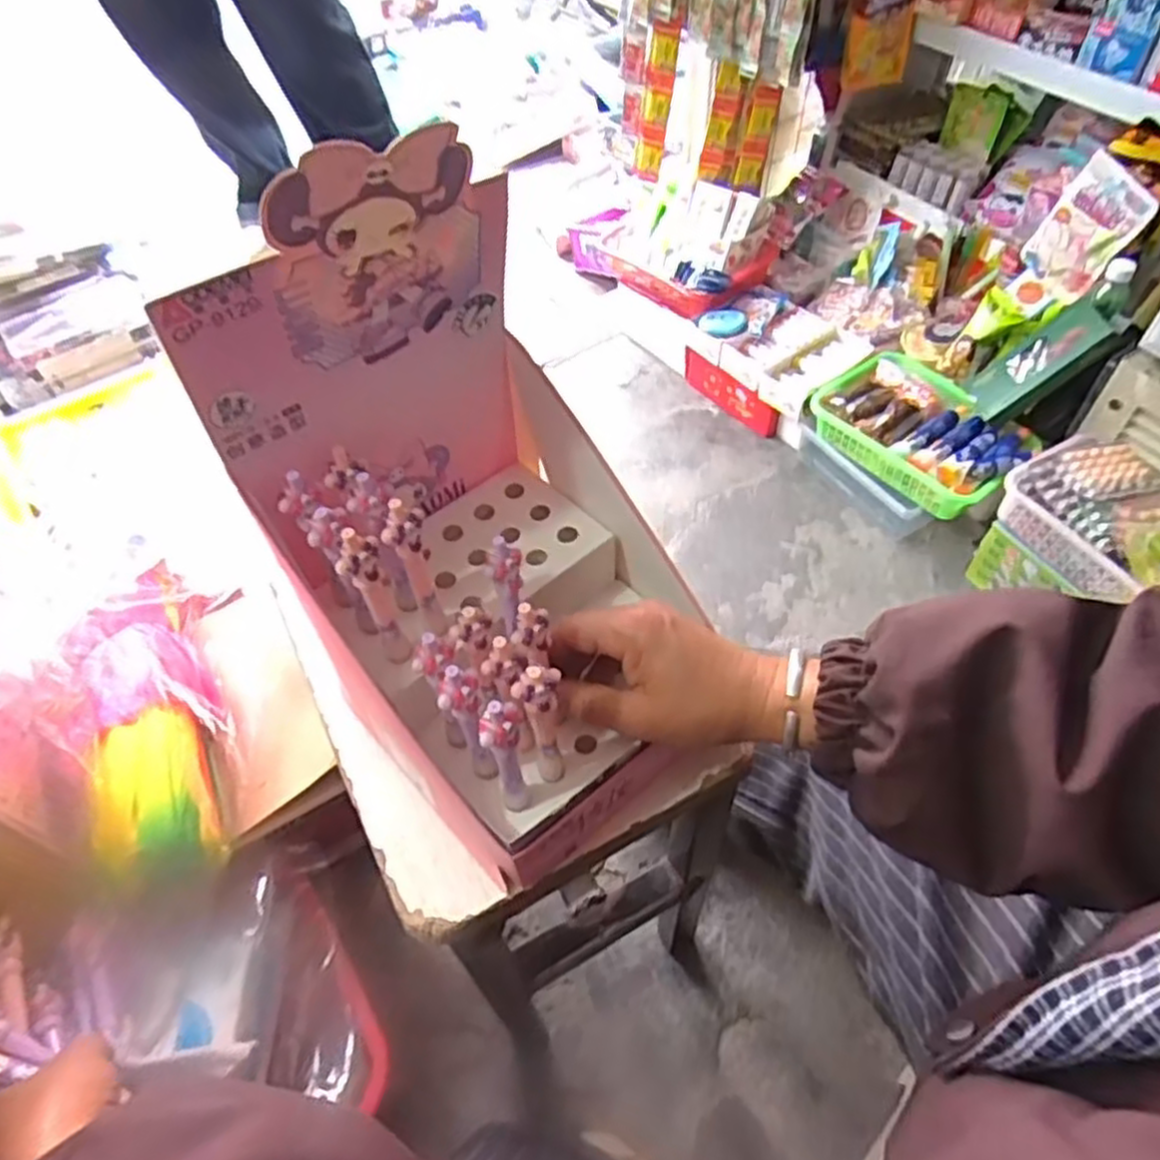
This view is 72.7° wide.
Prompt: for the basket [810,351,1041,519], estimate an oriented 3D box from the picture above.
[{"bbox_3d":[0.486,-0.211,1.128,0.184,0.070,0.281,-30,57,-20],"label":"basket"}]

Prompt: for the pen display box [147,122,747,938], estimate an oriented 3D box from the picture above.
[{"bbox_3d":[-0.052,-0.029,0.371,0.207,0.262,0.221,-23,55,-15],"label":"pen display box"}]

